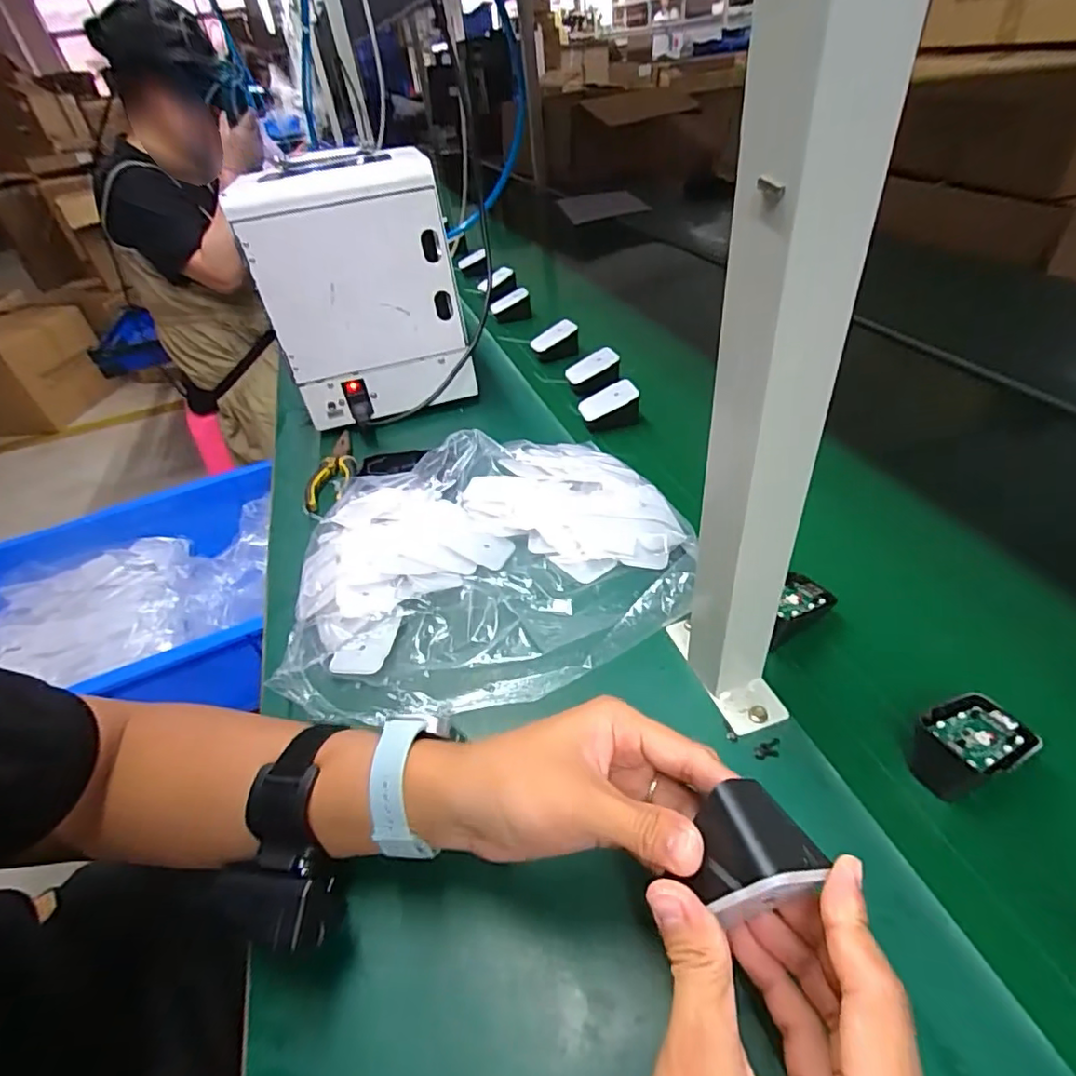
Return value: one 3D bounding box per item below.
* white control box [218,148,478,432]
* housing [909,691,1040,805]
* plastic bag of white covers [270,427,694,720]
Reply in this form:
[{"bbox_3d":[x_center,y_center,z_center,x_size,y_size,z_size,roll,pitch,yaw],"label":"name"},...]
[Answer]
[{"bbox_3d":[-0.211,-0.292,0.692,0.210,0.264,0.142,-16,41,-8],"label":"white control box"},{"bbox_3d":[0.258,0.124,0.345,0.072,0.036,0.042,-21,43,-14],"label":"housing"},{"bbox_3d":[-0.042,0.012,0.489,0.319,0.049,0.262,-7,42,1],"label":"plastic bag of white covers"}]

